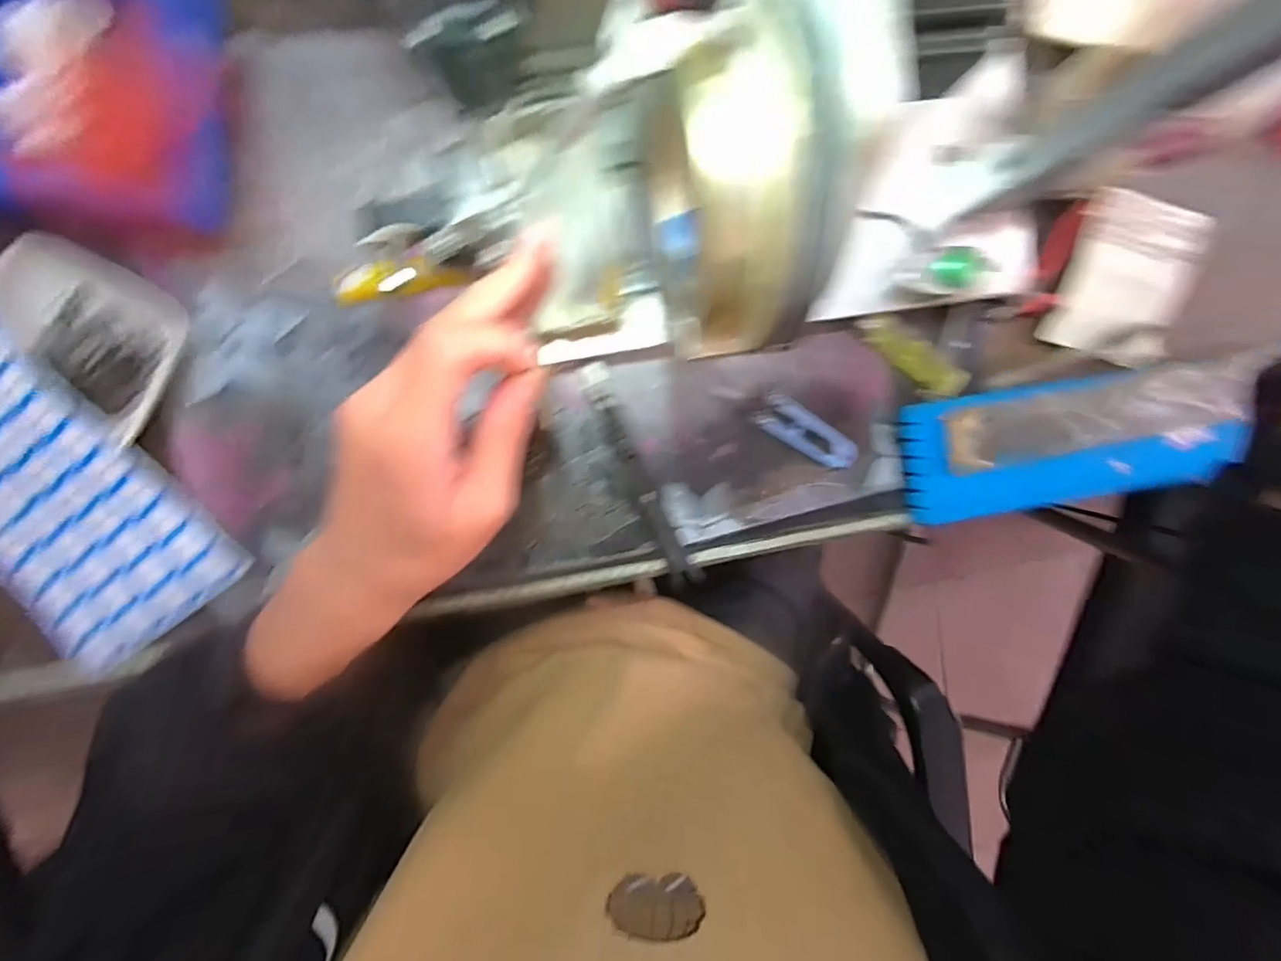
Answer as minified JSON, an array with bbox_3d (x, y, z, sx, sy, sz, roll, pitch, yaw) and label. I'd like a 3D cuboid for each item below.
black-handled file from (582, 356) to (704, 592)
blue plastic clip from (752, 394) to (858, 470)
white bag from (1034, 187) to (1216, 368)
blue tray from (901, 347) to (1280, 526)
[{"bbox_3d":[0.000,-0.001,0.370,0.018,0.009,0.156,-25,98,-2],"label":"black-handled file"},{"bbox_3d":[0.113,-0.031,0.378,0.071,0.006,0.025,31,93,-8],"label":"blue plastic clip"},{"bbox_3d":[0.323,-0.134,0.373,0.075,0.020,0.099,12,95,-7],"label":"white bag"},{"bbox_3d":[0.301,-0.026,0.385,0.239,0.018,0.083,-9,97,-4],"label":"blue tray"}]

